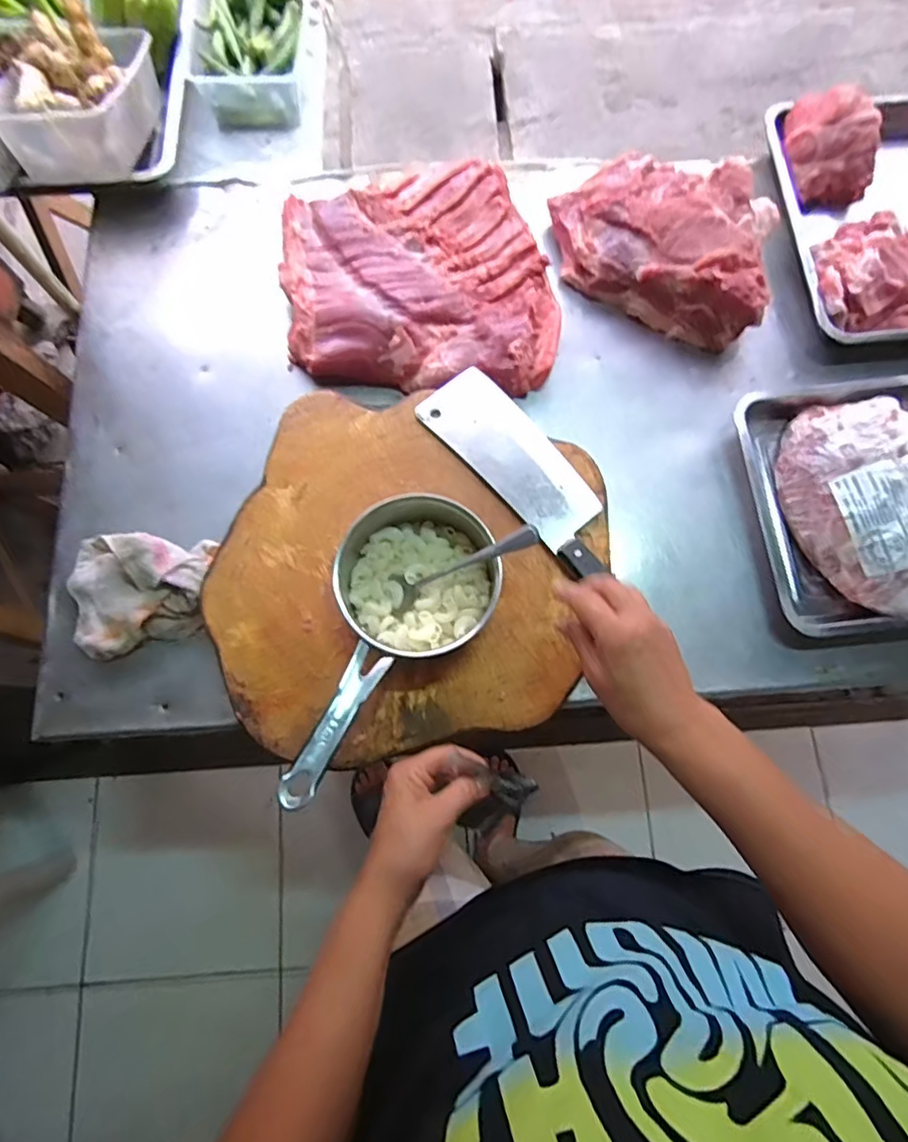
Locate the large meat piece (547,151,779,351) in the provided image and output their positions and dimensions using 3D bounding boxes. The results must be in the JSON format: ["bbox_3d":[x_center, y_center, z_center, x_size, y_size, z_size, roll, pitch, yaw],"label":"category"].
[{"bbox_3d":[0.277,-0.444,0.756,0.295,0.078,0.212,22,77,3],"label":"large meat piece"}]

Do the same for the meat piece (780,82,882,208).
[{"bbox_3d":[0.522,-0.583,0.793,0.127,0.084,0.124,-2,77,-2],"label":"meat piece"}]

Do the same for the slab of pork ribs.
[{"bbox_3d":[-0.045,-0.376,0.751,0.333,0.061,0.301,-3,77,-3],"label":"slab of pork ribs"}]

